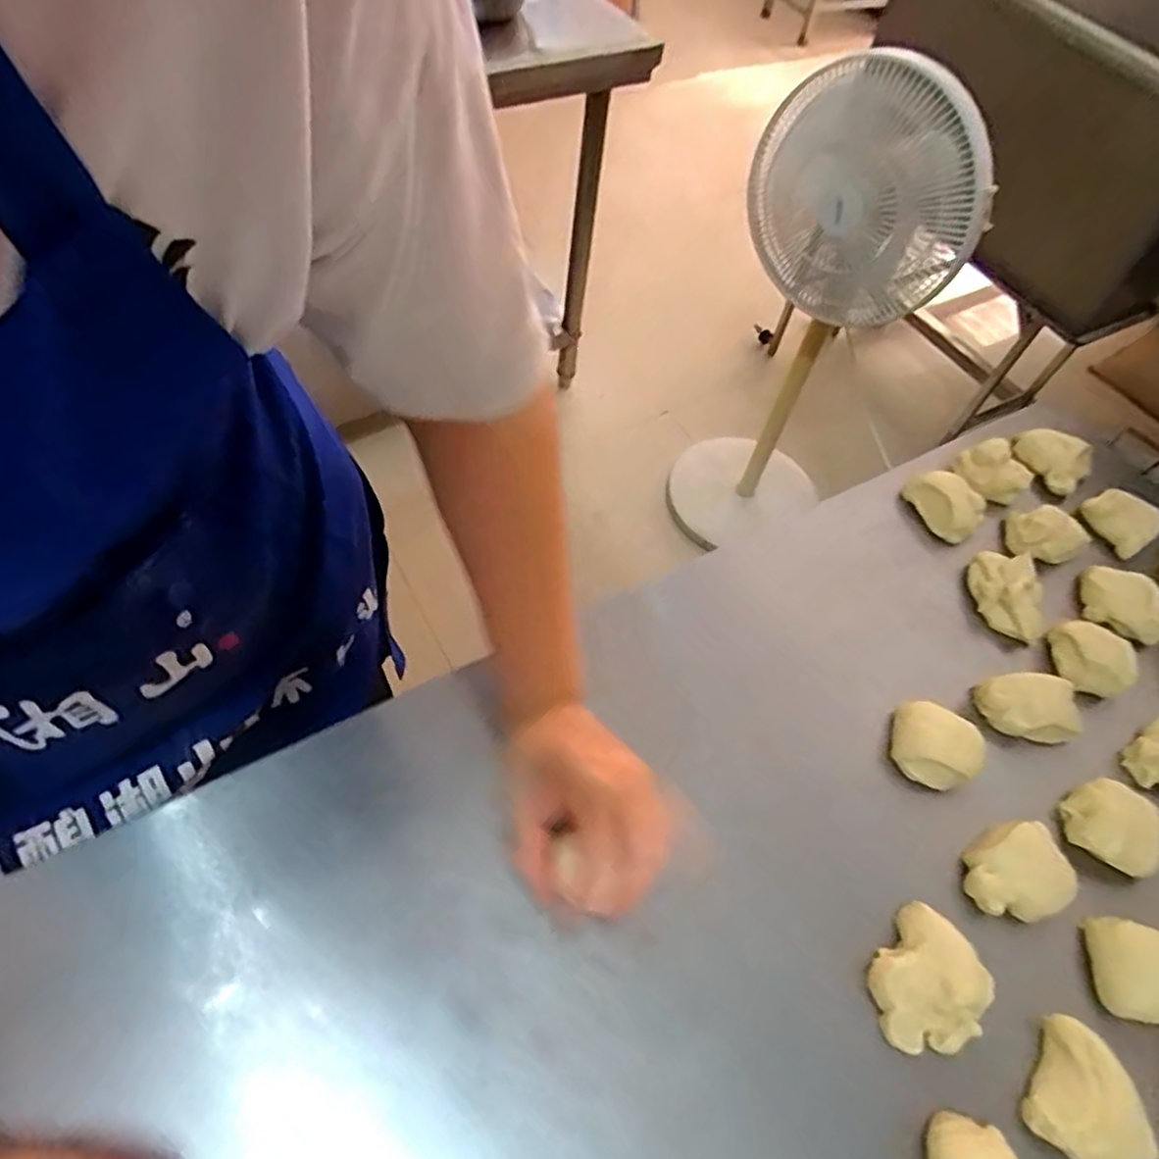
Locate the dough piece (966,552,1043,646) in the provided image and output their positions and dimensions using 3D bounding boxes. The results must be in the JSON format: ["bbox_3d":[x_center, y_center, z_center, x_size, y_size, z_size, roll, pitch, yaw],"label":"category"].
[{"bbox_3d":[0.361,0.015,0.594,0.051,0.044,0.077,7,57,-2],"label":"dough piece"}]

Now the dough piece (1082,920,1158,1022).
[{"bbox_3d":[0.355,0.245,0.439,0.062,0.035,0.056,9,57,-1],"label":"dough piece"}]

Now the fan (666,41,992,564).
[{"bbox_3d":[0.407,-0.448,1.309,0.310,0.894,0.390,16,57,3],"label":"fan"}]

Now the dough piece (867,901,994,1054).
[{"bbox_3d":[0.210,0.244,0.429,0.067,0.043,0.076,-11,60,-13],"label":"dough piece"}]

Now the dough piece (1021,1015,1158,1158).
[{"bbox_3d":[0.291,0.295,0.398,0.055,0.032,0.063,28,59,11],"label":"dough piece"}]

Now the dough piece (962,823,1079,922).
[{"bbox_3d":[0.287,0.197,0.469,0.065,0.036,0.056,-15,60,-15],"label":"dough piece"}]

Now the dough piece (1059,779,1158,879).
[{"bbox_3d":[0.372,0.176,0.492,0.054,0.040,0.061,-10,59,-13],"label":"dough piece"}]

